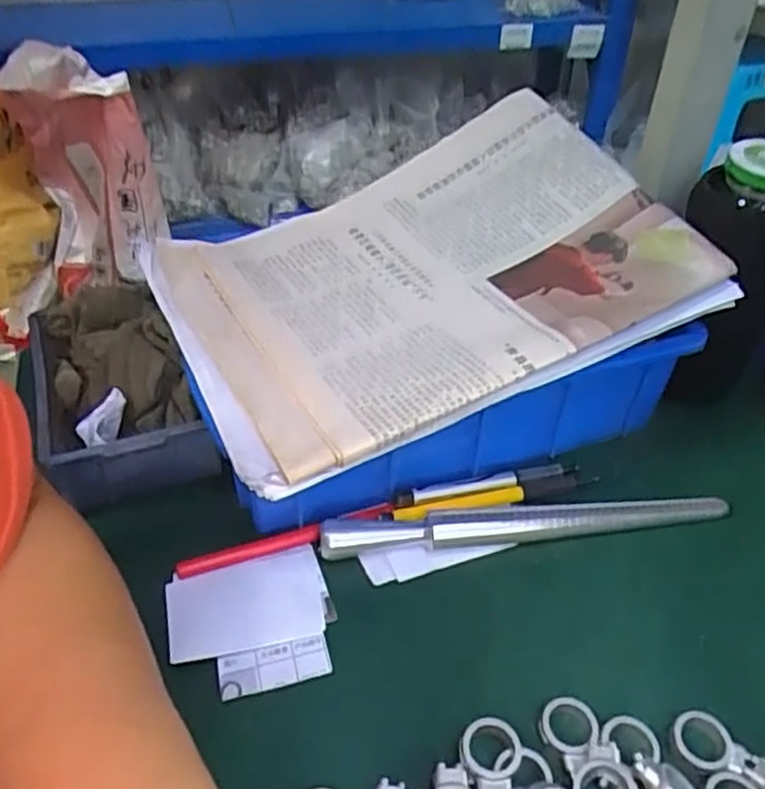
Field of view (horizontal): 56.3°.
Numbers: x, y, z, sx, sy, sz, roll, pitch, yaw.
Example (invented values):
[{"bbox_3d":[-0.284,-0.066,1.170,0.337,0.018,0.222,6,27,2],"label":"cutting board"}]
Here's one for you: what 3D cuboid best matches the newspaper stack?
[{"bbox_3d":[0.026,-0.080,0.420,0.295,0.051,0.226,-18,46,-18],"label":"newspaper stack"}]

